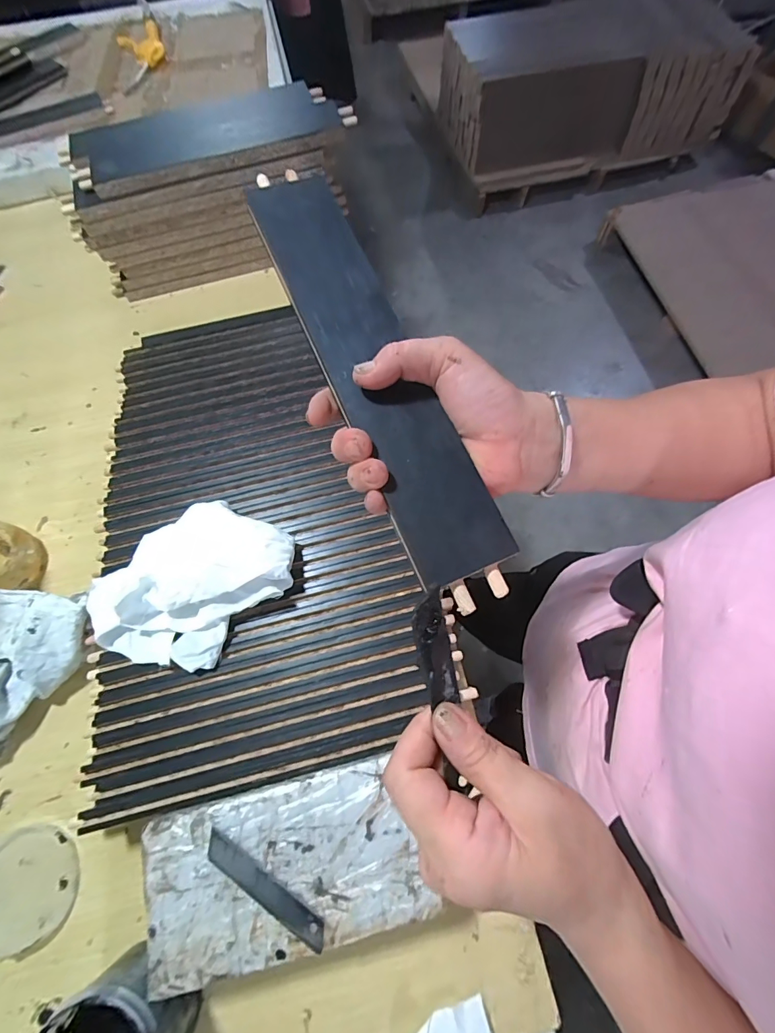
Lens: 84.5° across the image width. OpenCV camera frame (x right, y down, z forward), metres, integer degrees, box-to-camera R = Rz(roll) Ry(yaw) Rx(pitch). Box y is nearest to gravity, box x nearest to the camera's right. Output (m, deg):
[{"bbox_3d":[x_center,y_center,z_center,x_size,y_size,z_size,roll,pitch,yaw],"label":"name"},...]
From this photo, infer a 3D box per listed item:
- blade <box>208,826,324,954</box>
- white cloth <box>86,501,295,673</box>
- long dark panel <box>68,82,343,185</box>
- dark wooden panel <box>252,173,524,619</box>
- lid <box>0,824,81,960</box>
[{"bbox_3d":[-0.085,0.253,0.289,0.099,0.004,0.018,30,72,12],"label":"blade"},{"bbox_3d":[-0.164,0.058,0.361,0.119,0.046,0.164,41,75,15],"label":"white cloth"},{"bbox_3d":[-0.213,-0.456,0.500,0.293,0.014,0.117,-19,69,-6],"label":"long dark panel"},{"bbox_3d":[-0.010,-0.089,0.253,0.055,0.011,0.293,-24,77,-8],"label":"dark wooden panel"},{"bbox_3d":[-0.295,0.299,0.344,0.083,0.012,0.080,0,68,1],"label":"lid"}]

